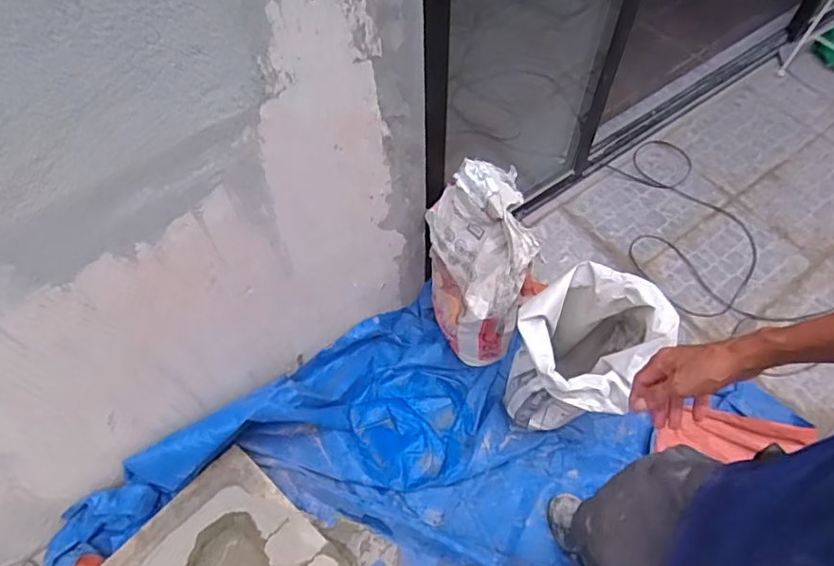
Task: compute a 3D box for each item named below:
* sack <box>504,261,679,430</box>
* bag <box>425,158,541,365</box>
[{"bbox_3d":[0.367,0.142,1.252,0.281,0.425,0.297,12,60,8],"label":"sack"},{"bbox_3d":[0.132,-0.022,1.268,0.167,0.511,0.256,-11,59,-6],"label":"bag"}]

